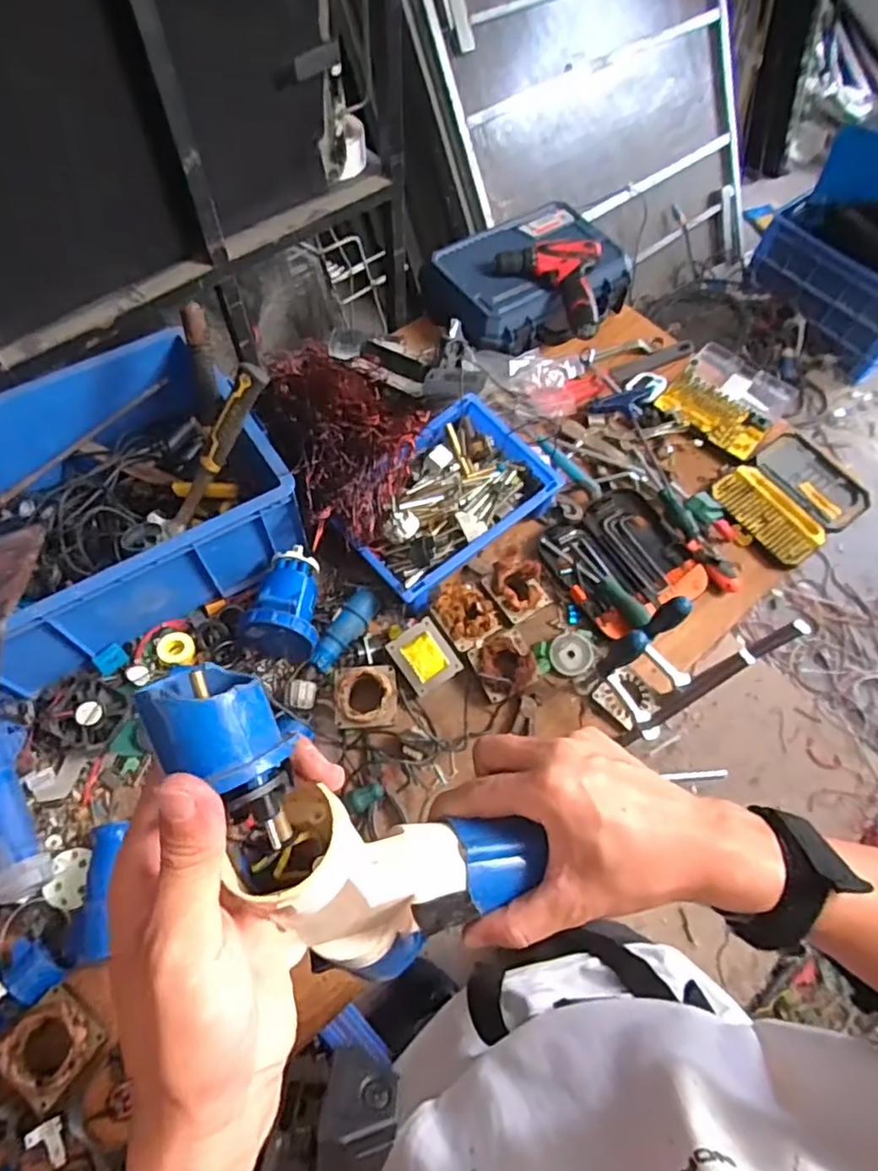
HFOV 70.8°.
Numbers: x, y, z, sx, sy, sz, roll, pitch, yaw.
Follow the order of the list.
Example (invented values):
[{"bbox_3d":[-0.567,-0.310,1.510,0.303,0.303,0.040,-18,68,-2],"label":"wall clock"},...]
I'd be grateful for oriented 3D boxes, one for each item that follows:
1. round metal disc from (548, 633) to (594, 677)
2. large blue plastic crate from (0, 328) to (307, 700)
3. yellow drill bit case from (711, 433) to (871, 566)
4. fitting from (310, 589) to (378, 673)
[{"bbox_3d":[0.194,0.097,0.902,0.061,0.012,0.065,1,62,-2],"label":"round metal disc"},{"bbox_3d":[-0.485,-0.115,0.859,0.468,0.169,0.382,-29,67,-17],"label":"large blue plastic crate"},{"bbox_3d":[0.592,-0.149,1.041,0.240,0.029,0.187,-33,68,-18],"label":"yellow drill bit case"},{"bbox_3d":[-0.130,0.062,0.877,0.044,0.041,0.133,29,65,12],"label":"fitting"}]

